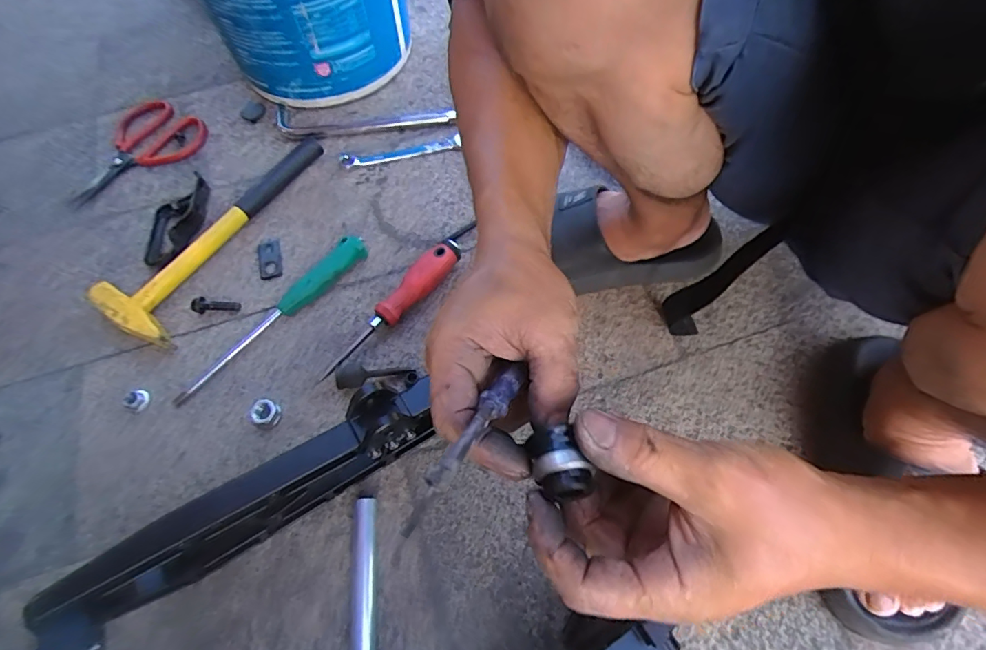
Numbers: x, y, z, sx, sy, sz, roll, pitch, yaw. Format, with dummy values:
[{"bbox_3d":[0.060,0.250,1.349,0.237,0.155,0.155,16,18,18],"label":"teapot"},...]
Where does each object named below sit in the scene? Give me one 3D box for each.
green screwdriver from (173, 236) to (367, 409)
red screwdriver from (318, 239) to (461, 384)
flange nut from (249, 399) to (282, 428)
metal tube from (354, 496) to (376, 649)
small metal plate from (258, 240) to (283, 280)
[{"bbox_3d":[-0.231,-0.008,0.537,0.029,0.022,0.246,36,70,19],"label":"green screwdriver"},{"bbox_3d":[-0.103,-0.021,0.530,0.036,0.030,0.190,32,69,17],"label":"red screwdriver"},{"bbox_3d":[-0.222,0.085,0.491,0.026,0.012,0.024,-1,63,2],"label":"flange nut"},{"bbox_3d":[-0.106,0.230,0.414,0.018,0.016,0.166,-6,63,0],"label":"metal tube"},{"bbox_3d":[-0.258,-0.075,0.582,0.025,0.004,0.050,-13,63,-4],"label":"small metal plate"}]

